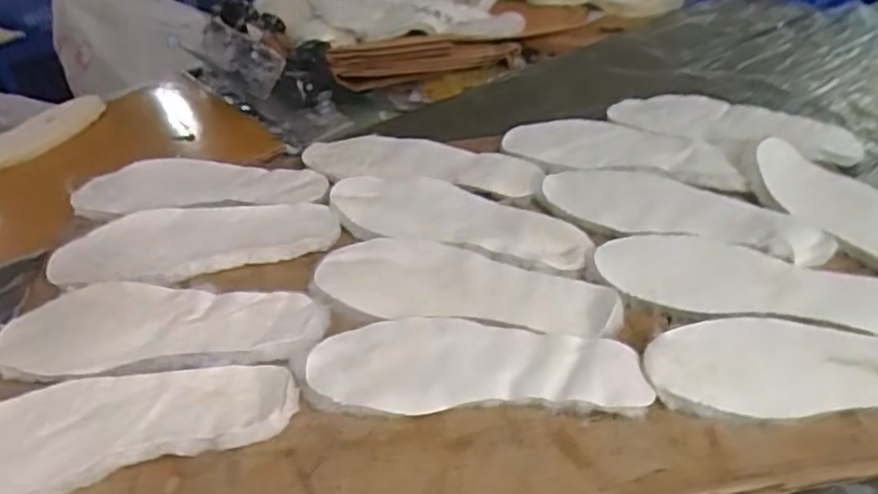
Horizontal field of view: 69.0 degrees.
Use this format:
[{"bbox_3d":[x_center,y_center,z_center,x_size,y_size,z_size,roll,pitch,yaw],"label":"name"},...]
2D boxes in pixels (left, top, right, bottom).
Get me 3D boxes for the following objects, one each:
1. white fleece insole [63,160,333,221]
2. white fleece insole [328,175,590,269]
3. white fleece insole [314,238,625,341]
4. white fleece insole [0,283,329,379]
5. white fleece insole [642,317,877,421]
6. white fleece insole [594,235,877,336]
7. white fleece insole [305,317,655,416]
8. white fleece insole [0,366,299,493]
[{"bbox_3d":[-0.262,-0.069,0.711,0.270,0.008,0.098,1,42,4],"label":"white fleece insole"},{"bbox_3d":[0.020,-0.034,0.651,0.261,0.013,0.097,9,44,13],"label":"white fleece insole"},{"bbox_3d":[0.023,0.032,0.583,0.267,0.012,0.096,6,43,10],"label":"white fleece insole"},{"bbox_3d":[-0.241,0.068,0.560,0.274,0.010,0.090,-3,42,0],"label":"white fleece insole"},{"bbox_3d":[0.295,0.089,0.485,0.261,0.012,0.087,-1,46,7],"label":"white fleece insole"},{"bbox_3d":[0.275,0.029,0.552,0.264,0.011,0.085,10,44,14],"label":"white fleece insole"},{"bbox_3d":[0.027,0.090,0.511,0.261,0.009,0.089,0,42,4],"label":"white fleece insole"},{"bbox_3d":[-0.249,0.134,0.483,0.270,0.006,0.096,-10,43,-8],"label":"white fleece insole"}]

